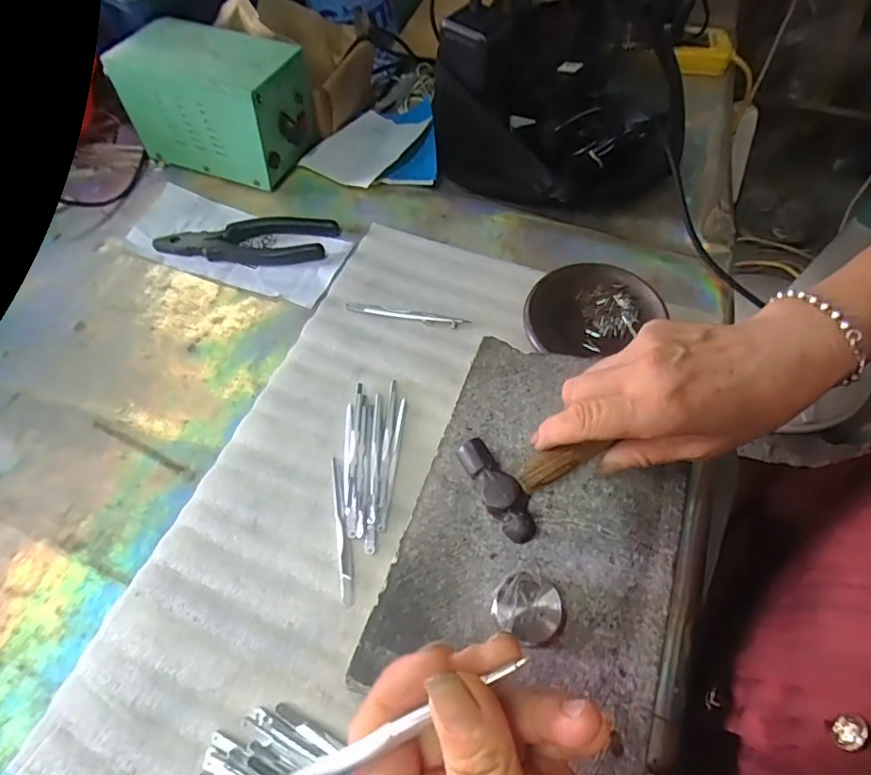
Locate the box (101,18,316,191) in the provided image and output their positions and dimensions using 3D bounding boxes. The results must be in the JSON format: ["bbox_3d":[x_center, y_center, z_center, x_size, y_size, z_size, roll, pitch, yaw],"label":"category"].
[{"bbox_3d":[-0.212,-0.282,0.517,0.154,0.111,0.094,18,61,13],"label":"box"}]

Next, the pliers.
[{"bbox_3d":[-0.176,-0.141,0.490,0.160,0.014,0.054,4,59,5],"label":"pliers"}]

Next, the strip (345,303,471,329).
[{"bbox_3d":[-0.026,-0.063,0.450,0.105,0.004,0.010,10,60,8],"label":"strip"}]

